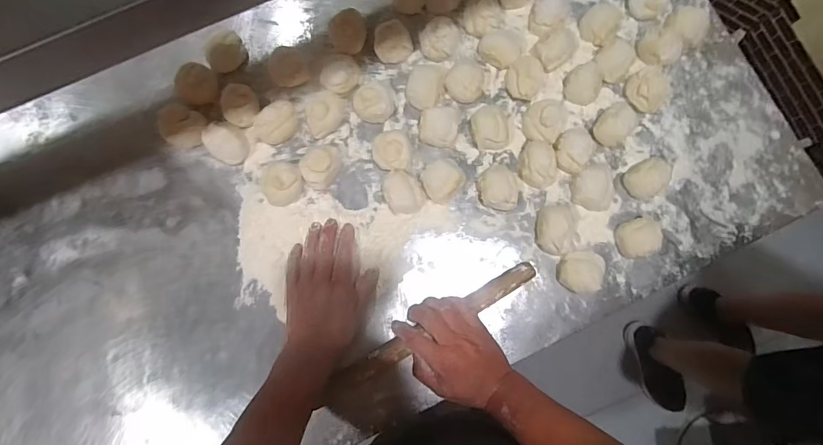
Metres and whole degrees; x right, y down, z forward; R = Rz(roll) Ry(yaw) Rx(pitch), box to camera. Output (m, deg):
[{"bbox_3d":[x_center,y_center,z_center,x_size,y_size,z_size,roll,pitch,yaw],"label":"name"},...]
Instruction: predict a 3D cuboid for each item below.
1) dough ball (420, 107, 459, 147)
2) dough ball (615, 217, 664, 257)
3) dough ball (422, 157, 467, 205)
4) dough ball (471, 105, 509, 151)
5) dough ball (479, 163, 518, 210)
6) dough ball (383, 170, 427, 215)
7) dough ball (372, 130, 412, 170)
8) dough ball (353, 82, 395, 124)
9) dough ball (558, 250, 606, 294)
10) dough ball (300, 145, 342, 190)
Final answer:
[{"bbox_3d":[0.036,-0.125,0.554,0.047,0.032,0.045,0,81,-1],"label":"dough ball"},{"bbox_3d":[0.291,0.020,0.536,0.044,0.032,0.048,0,81,-1],"label":"dough ball"},{"bbox_3d":[0.042,-0.057,0.542,0.050,0.030,0.058,43,83,5],"label":"dough ball"},{"bbox_3d":[0.106,-0.127,0.556,0.050,0.033,0.057,-1,81,-1],"label":"dough ball"},{"bbox_3d":[0.113,-0.048,0.549,0.046,0.034,0.059,10,81,1],"label":"dough ball"},{"bbox_3d":[-0.010,-0.038,0.534,0.047,0.028,0.057,-29,83,-5],"label":"dough ball"},{"bbox_3d":[-0.026,-0.093,0.547,0.049,0.028,0.051,0,81,-1],"label":"dough ball"},{"bbox_3d":[-0.049,-0.160,0.559,0.054,0.027,0.050,0,81,-1],"label":"dough ball"},{"bbox_3d":[0.216,0.063,0.528,0.052,0.037,0.050,0,81,-1],"label":"dough ball"},{"bbox_3d":[-0.119,-0.073,0.543,0.046,0.029,0.058,15,81,1],"label":"dough ball"}]

